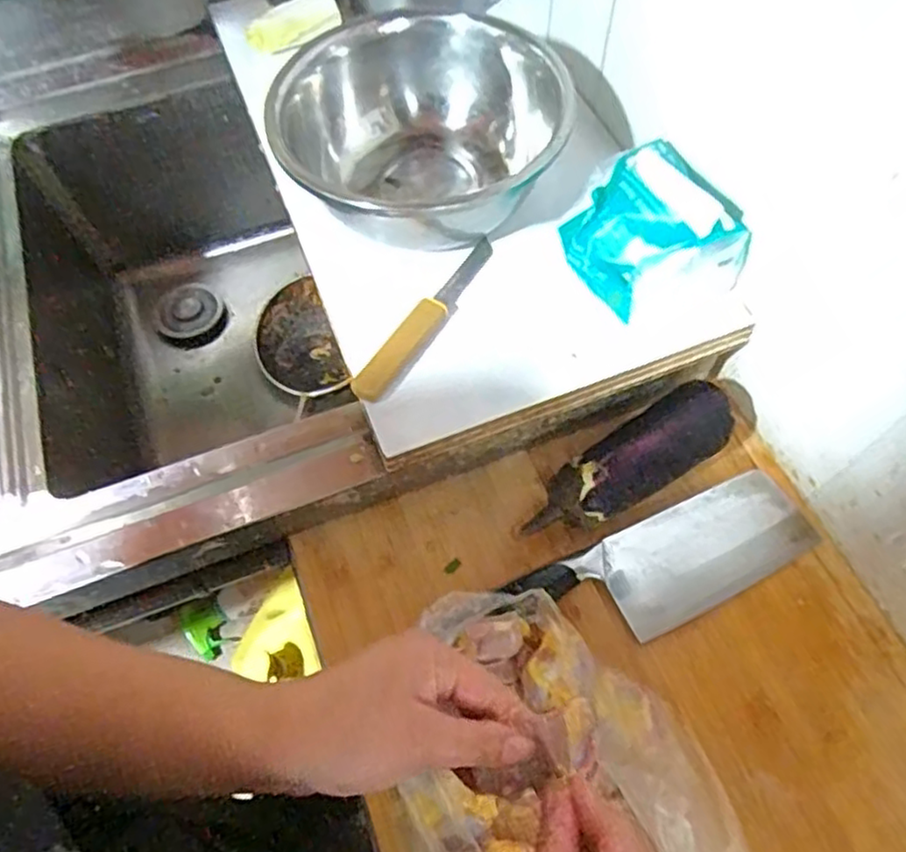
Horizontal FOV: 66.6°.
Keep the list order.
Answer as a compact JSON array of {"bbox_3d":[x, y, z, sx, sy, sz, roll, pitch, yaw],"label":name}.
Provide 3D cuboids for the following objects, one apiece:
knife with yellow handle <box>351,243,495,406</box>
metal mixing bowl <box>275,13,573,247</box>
[{"bbox_3d":[-0.017,-0.085,0.531,0.022,0.019,0.174,29,66,17],"label":"knife with yellow handle"},{"bbox_3d":[-0.027,-0.235,0.579,0.226,0.114,0.226,-1,61,2],"label":"metal mixing bowl"}]

